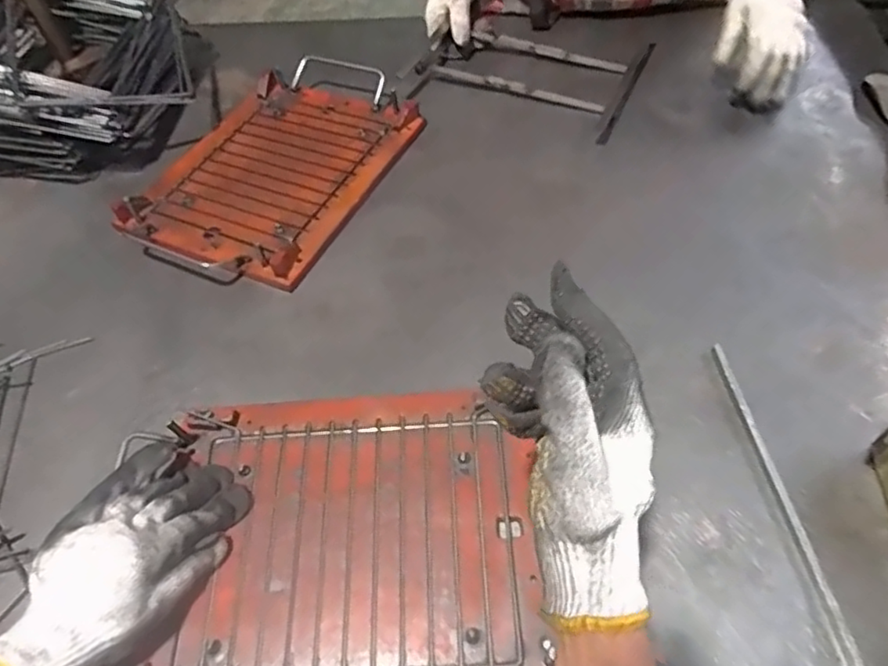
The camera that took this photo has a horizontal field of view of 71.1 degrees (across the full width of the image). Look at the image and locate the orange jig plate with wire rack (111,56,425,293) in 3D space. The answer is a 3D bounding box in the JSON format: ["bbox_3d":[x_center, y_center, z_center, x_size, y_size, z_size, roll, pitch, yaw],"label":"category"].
[{"bbox_3d":[-0.197,-0.206,0.746,0.246,0.036,0.357,19,56,18],"label":"orange jig plate with wire rack"}]

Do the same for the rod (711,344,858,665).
[{"bbox_3d":[0.264,0.158,0.448,0.012,0.010,0.357,-7,52,-1],"label":"rod"}]

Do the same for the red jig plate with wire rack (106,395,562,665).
[{"bbox_3d":[-0.077,0.157,0.474,0.284,0.022,0.228,-4,52,1],"label":"red jig plate with wire rack"}]

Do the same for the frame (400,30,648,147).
[{"bbox_3d":[0.110,-0.355,0.831,0.287,0.031,0.197,20,57,19],"label":"frame"}]

